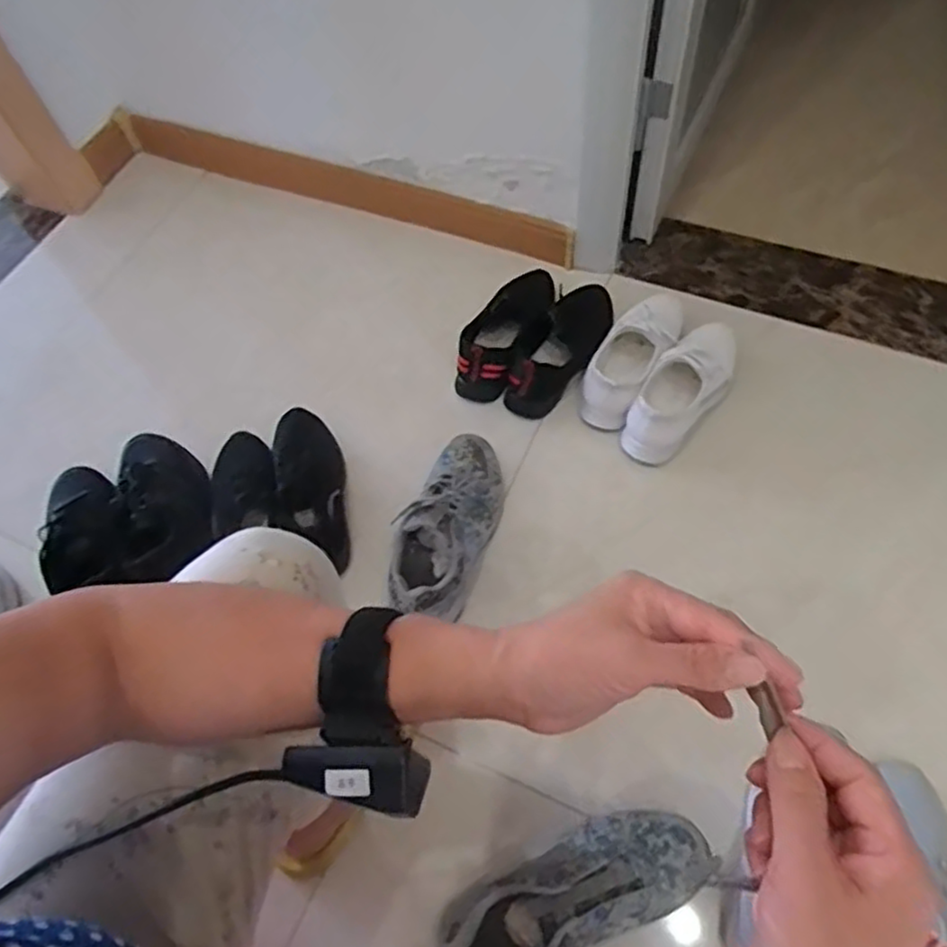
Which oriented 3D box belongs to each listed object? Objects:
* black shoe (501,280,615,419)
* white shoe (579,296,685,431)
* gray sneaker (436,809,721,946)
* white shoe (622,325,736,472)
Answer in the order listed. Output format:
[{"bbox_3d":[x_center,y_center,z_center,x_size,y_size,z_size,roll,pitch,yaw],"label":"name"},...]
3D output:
[{"bbox_3d":[0.144,-0.199,1.056,0.098,0.085,0.259,26,66,18],"label":"black shoe"},{"bbox_3d":[0.236,-0.177,1.031,0.093,0.091,0.251,23,66,17],"label":"white shoe"},{"bbox_3d":[0.103,0.417,0.707,0.273,0.103,0.100,-23,62,-8],"label":"gray sneaker"},{"bbox_3d":[0.299,-0.125,0.990,0.085,0.093,0.251,33,69,21],"label":"white shoe"}]

